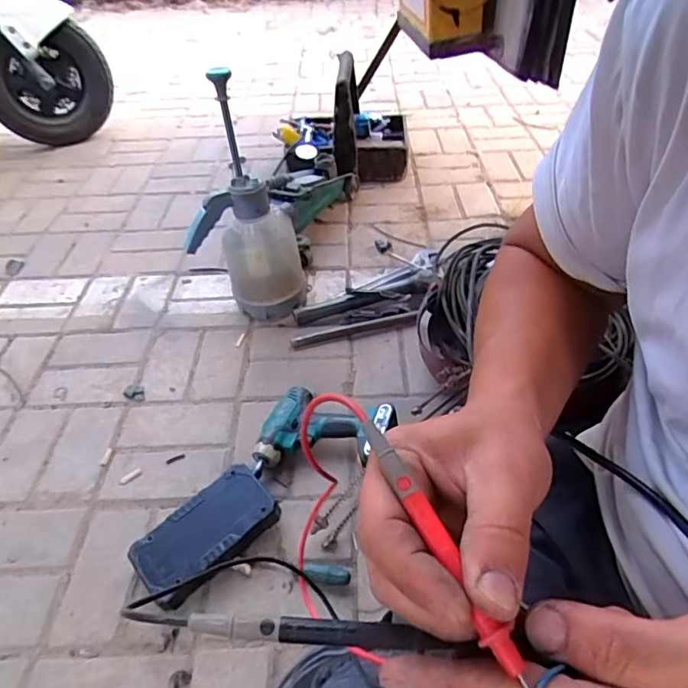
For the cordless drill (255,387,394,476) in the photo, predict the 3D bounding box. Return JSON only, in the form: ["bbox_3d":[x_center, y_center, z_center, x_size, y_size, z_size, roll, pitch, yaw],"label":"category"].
[{"bbox_3d":[-0.029,0.134,0.856,0.217,0.089,0.157,1,45,1],"label":"cordless drill"}]

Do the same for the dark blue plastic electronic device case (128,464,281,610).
[{"bbox_3d":[-0.189,0.263,0.740,0.191,0.063,0.102,-30,52,-27],"label":"dark blue plastic electronic device case"}]

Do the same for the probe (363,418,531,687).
[{"bbox_3d":[0.034,0.071,0.197,0.010,0.006,0.105,-21,58,-19],"label":"probe"}]

